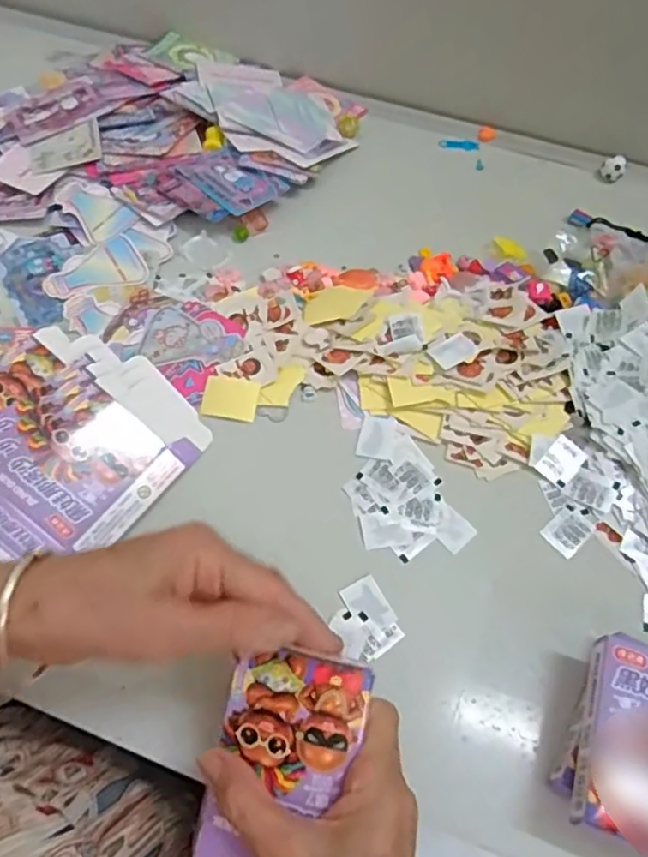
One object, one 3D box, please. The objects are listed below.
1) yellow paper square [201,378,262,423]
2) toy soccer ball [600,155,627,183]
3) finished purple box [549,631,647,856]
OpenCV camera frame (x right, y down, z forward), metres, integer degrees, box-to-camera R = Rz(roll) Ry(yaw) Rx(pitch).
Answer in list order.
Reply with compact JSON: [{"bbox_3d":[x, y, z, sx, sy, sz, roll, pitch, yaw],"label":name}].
[{"bbox_3d":[-0.068,-0.021,0.452,0.039,0.007,0.029,10,60,4],"label":"yellow paper square"},{"bbox_3d":[0.275,-0.247,0.590,0.023,0.019,0.021,1,60,-1],"label":"toy soccer ball"},{"bbox_3d":[0.164,0.165,0.325,0.069,0.050,0.096,20,62,10],"label":"finished purple box"}]

